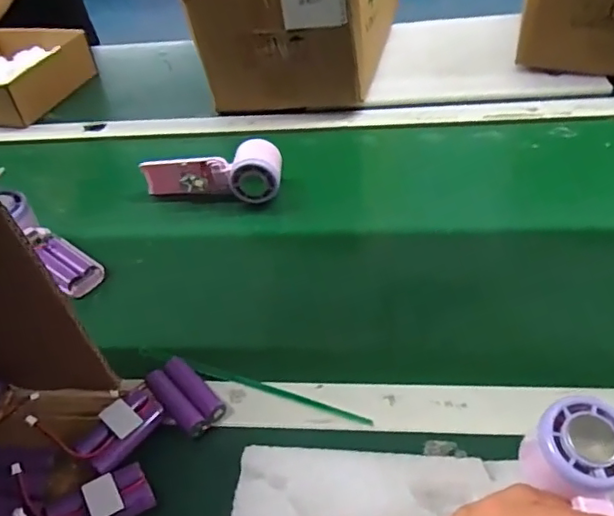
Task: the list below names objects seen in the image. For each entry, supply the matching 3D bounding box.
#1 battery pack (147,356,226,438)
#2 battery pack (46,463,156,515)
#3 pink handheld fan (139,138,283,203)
[{"bbox_3d":[-0.099,0.113,0.469,0.034,0.021,0.073,-37,50,-24],"label":"battery pack"},{"bbox_3d":[-0.143,0.170,0.399,0.065,0.015,0.037,-27,46,-16],"label":"battery pack"},{"bbox_3d":[-0.108,-0.104,0.682,0.164,0.054,0.063,2,45,13],"label":"pink handheld fan"}]

